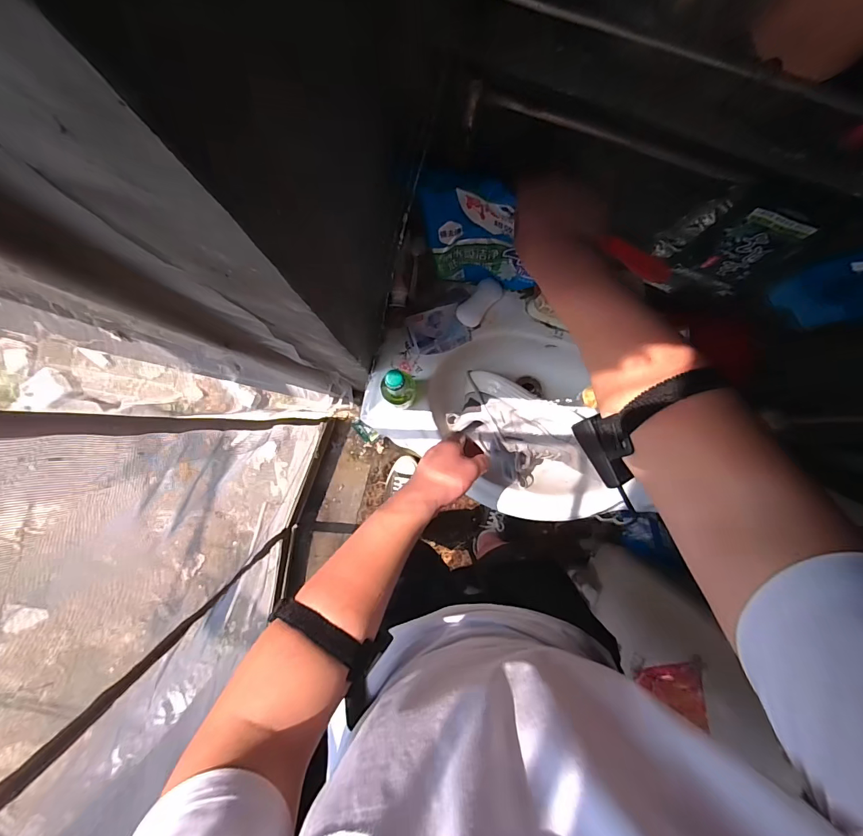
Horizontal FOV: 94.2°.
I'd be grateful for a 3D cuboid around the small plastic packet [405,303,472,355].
[{"bbox_3d":[0.013,-0.143,0.659,0.097,0.015,0.072,-22,109,-15],"label":"small plastic packet"}]

